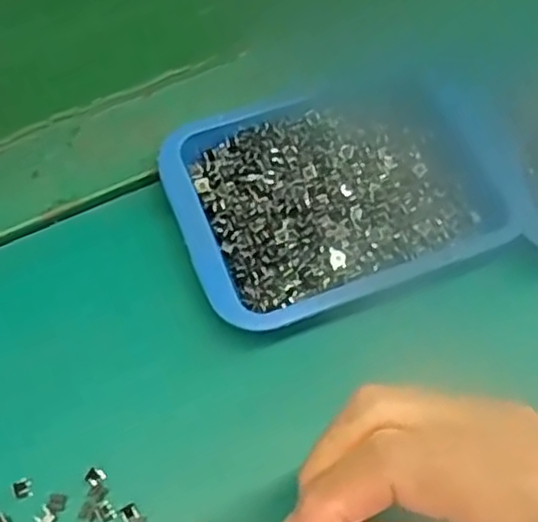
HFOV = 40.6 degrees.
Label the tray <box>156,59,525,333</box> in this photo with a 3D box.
[{"bbox_3d":[0.041,-0.039,0.359,0.174,0.018,0.118,-20,66,-10],"label":"tray"}]

